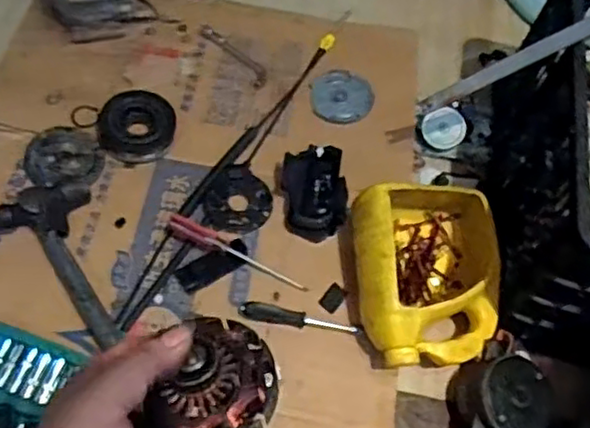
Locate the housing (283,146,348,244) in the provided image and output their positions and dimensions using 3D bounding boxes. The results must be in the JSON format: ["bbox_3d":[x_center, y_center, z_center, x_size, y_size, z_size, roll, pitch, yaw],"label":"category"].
[{"bbox_3d":[0.027,-0.034,0.925,0.081,0.059,0.122,-1,60,-10],"label":"housing"}]

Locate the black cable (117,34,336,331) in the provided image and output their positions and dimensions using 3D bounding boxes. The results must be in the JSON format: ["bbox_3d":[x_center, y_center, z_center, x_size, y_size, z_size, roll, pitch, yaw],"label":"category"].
[{"bbox_3d":[-0.085,-0.084,0.970,0.049,0.030,0.585,27,61,7],"label":"black cable"}]

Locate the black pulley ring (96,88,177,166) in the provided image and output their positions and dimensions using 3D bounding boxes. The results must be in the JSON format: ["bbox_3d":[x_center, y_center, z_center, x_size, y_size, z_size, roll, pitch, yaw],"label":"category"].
[{"bbox_3d":[-0.230,-0.128,0.974,0.110,0.041,0.098,-4,61,-12],"label":"black pulley ring"}]

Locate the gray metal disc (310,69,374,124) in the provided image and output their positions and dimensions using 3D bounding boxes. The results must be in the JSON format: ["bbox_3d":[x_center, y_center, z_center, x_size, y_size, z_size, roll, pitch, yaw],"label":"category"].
[{"bbox_3d":[0.074,-0.188,1.055,0.096,0.015,0.100,4,60,-6],"label":"gray metal disc"}]

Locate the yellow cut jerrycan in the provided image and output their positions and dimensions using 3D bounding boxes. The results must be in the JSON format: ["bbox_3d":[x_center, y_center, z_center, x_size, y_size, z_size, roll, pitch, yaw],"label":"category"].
[{"bbox_3d":[0.170,0.076,0.867,0.182,0.125,0.230,1,60,-10],"label":"yellow cut jerrycan"}]

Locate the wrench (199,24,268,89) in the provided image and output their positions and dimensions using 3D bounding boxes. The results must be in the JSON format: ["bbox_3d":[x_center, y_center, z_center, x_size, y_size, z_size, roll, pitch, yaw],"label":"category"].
[{"bbox_3d":[-0.099,-0.264,1.102,0.037,0.013,0.156,-35,71,-24],"label":"wrench"}]

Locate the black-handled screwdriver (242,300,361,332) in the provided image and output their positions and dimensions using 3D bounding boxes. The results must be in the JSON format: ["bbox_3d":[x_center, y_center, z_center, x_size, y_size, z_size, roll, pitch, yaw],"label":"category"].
[{"bbox_3d":[0.007,0.131,0.858,0.153,0.029,0.026,5,60,-6],"label":"black-handled screwdriver"}]

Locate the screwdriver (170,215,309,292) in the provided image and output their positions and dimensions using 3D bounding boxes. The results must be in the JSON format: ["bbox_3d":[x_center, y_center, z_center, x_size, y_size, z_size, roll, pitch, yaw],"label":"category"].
[{"bbox_3d":[-0.076,0.054,0.893,0.197,0.026,0.033,27,58,-6],"label":"screwdriver"}]

